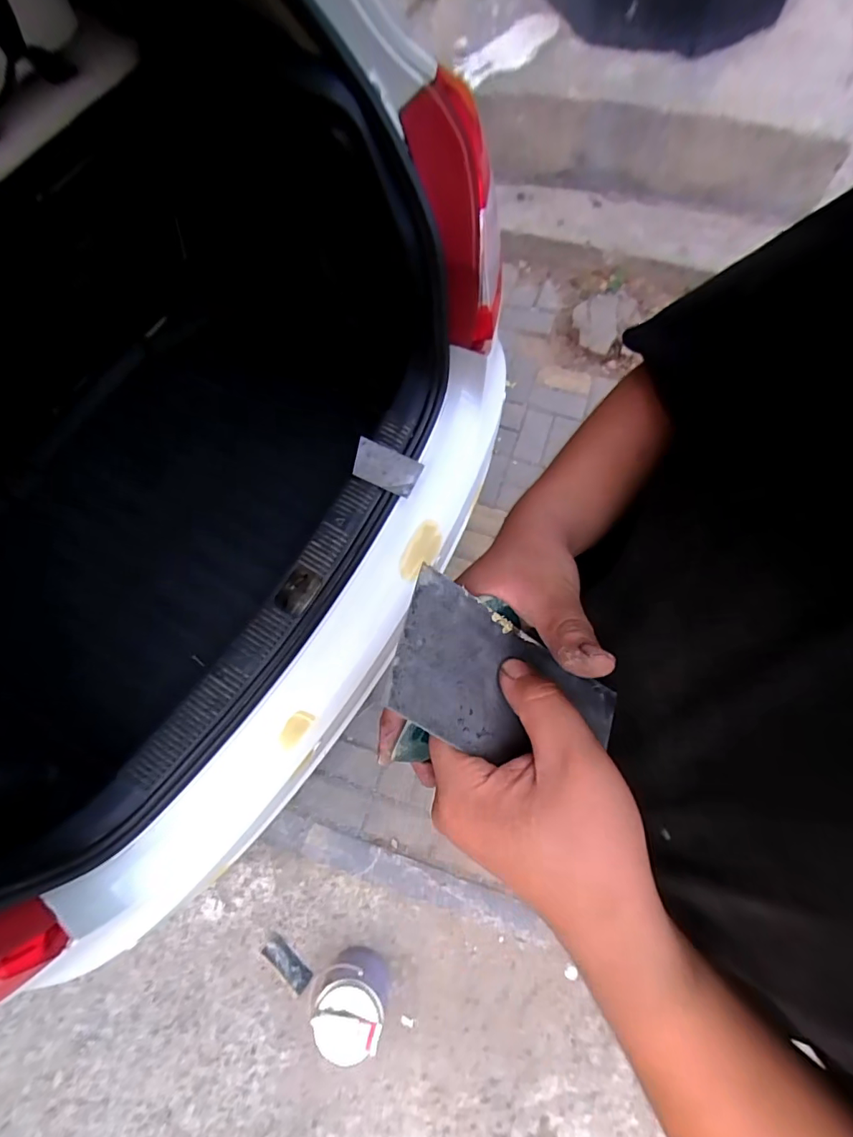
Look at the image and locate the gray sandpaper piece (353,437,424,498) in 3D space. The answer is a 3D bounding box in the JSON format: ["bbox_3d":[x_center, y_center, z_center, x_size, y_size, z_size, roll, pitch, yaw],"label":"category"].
[{"bbox_3d":[-0.076,-0.187,0.910,0.128,0.008,0.072,25,84,10],"label":"gray sandpaper piece"}]

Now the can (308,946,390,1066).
[{"bbox_3d":[-0.176,0.981,1.118,0.167,0.151,0.161,-1,74,2],"label":"can"}]

